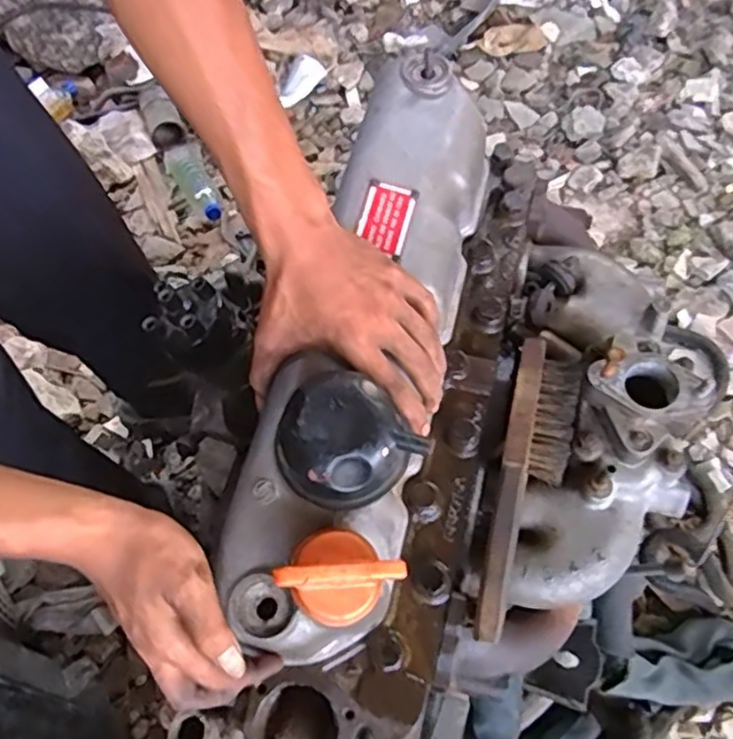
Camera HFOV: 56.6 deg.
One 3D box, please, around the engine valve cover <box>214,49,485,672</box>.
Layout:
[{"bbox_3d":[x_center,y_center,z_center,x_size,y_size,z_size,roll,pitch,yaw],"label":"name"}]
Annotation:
[{"bbox_3d":[0.007,-0.033,0.485,0.105,0.105,0.446,13,63,9],"label":"engine valve cover"}]

